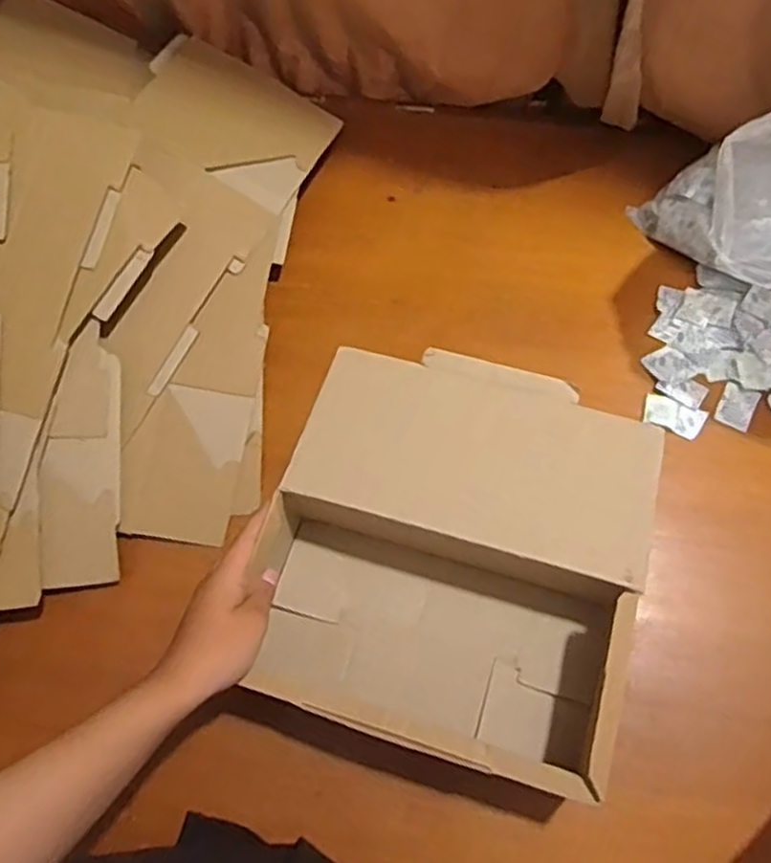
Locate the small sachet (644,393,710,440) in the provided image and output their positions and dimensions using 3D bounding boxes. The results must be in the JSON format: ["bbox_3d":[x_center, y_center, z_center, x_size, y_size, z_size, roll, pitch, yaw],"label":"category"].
[{"bbox_3d":[0.256,-0.015,0.639,0.050,0.004,0.029,24,72,11],"label":"small sachet"}]

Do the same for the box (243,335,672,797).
[{"bbox_3d":[0.051,0.087,0.556,0.260,0.104,0.281,16,71,9],"label":"box"}]

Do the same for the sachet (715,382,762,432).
[{"bbox_3d":[0.313,-0.022,0.642,0.030,0.004,0.042,28,73,13],"label":"sachet"}]

